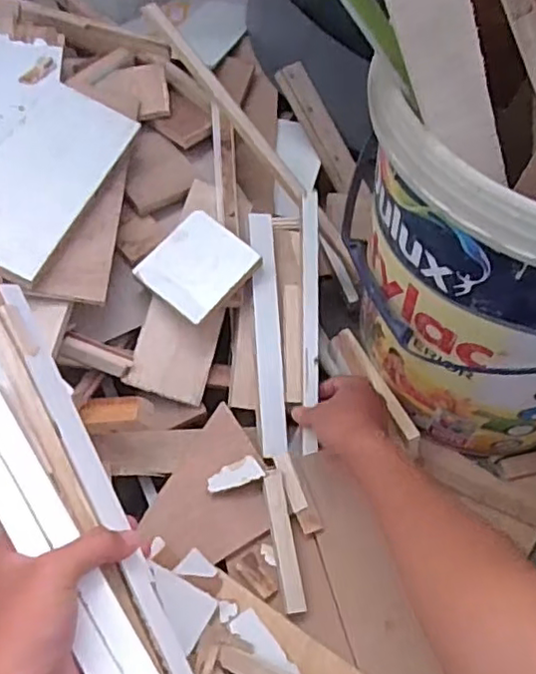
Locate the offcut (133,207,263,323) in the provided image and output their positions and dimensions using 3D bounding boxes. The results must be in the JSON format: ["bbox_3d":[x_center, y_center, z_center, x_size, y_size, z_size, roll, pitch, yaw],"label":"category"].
[{"bbox_3d":[-0.071,-0.072,0.638,0.090,0.009,0.099,38,73,15],"label":"offcut"}]

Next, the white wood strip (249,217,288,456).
[{"bbox_3d":[0.000,-0.007,0.644,0.026,0.015,0.248,-3,78,-3],"label":"white wood strip"}]

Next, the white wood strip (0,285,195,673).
[{"bbox_3d":[-0.106,0.091,0.390,0.017,0.026,0.280,-25,81,-15],"label":"white wood strip"}]

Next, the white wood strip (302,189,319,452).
[{"bbox_3d":[0.043,-0.017,0.646,0.016,0.010,0.264,1,83,-1],"label":"white wood strip"}]

